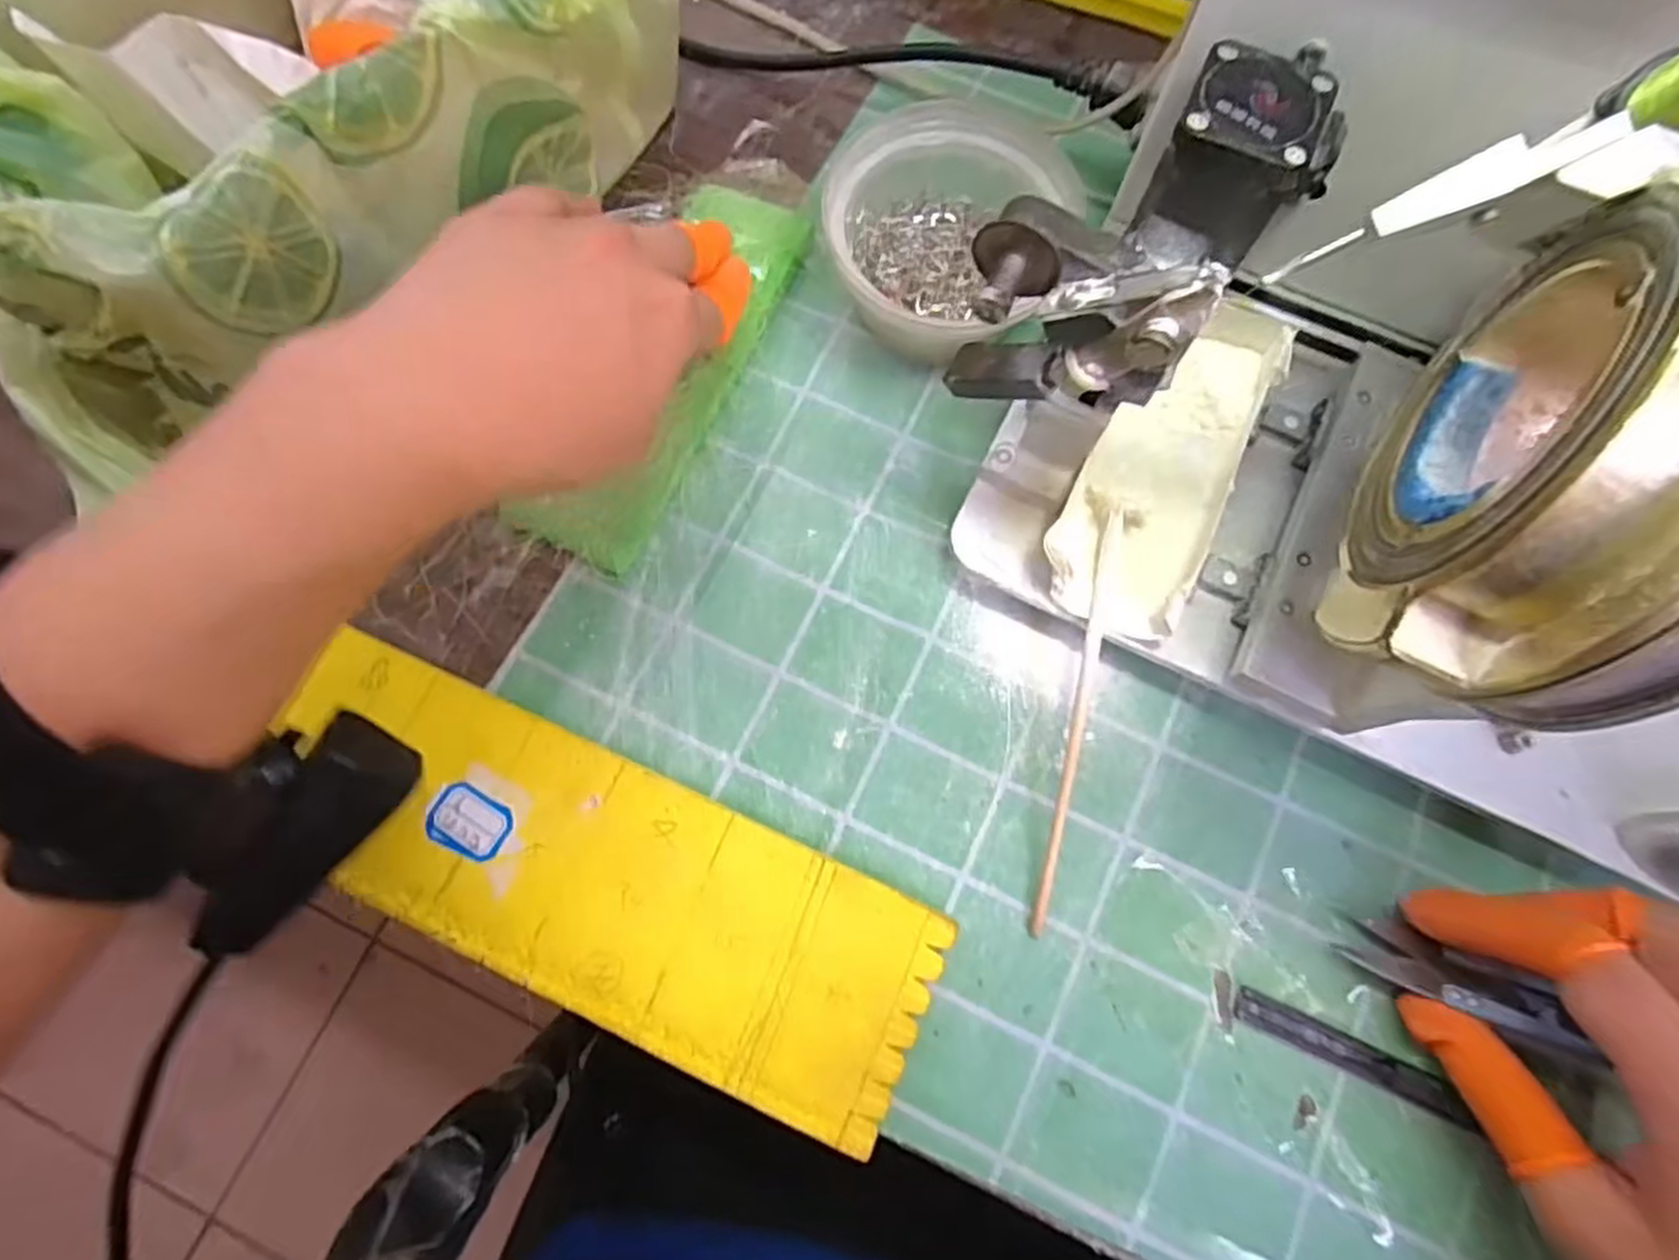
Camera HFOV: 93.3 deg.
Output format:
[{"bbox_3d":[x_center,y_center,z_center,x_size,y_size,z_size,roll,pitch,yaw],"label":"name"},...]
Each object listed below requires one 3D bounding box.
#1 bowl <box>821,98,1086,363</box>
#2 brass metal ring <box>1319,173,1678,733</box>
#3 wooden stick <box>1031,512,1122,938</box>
[{"bbox_3d":[0.046,-0.161,0.332,0.101,0.053,0.088,-23,76,-8],"label":"bowl"},{"bbox_3d":[0.154,-0.039,0.160,0.051,0.094,0.102,27,76,7],"label":"brass metal ring"},{"bbox_3d":[0.087,0.033,0.289,0.007,0.009,0.151,12,86,1],"label":"wooden stick"}]

